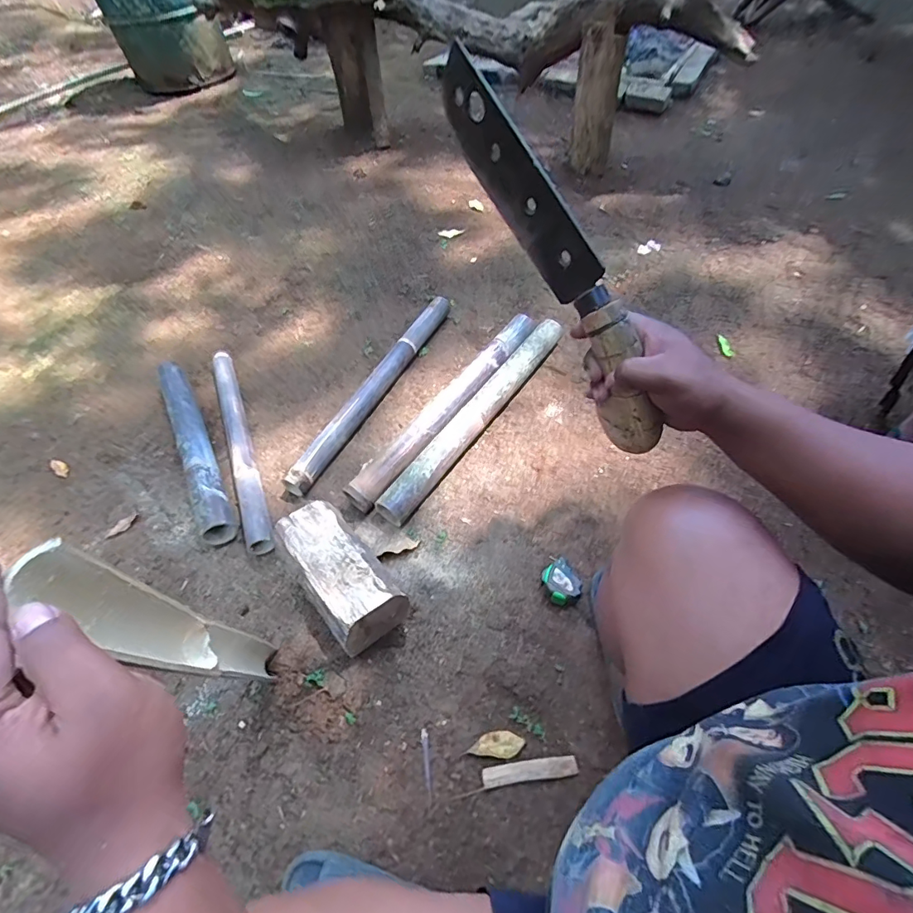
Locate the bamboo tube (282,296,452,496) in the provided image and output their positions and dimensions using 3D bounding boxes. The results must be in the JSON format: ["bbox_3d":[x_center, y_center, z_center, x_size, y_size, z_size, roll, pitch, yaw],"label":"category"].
[{"bbox_3d":[-0.203,-0.194,1.236,0.059,0.067,0.727,21,57,17],"label":"bamboo tube"}]

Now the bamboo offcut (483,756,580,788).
[{"bbox_3d":[0.113,0.485,0.720,0.143,0.010,0.028,-6,54,-2],"label":"bamboo offcut"}]

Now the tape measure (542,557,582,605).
[{"bbox_3d":[0.198,0.240,0.887,0.067,0.042,0.079,-25,55,-15],"label":"tape measure"}]

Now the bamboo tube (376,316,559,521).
[{"bbox_3d":[0.064,-0.118,1.145,0.075,0.074,0.714,28,59,23],"label":"bamboo tube"}]

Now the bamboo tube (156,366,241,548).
[{"bbox_3d":[-0.628,-0.035,1.120,0.074,0.079,0.563,-25,56,-15],"label":"bamboo tube"}]

